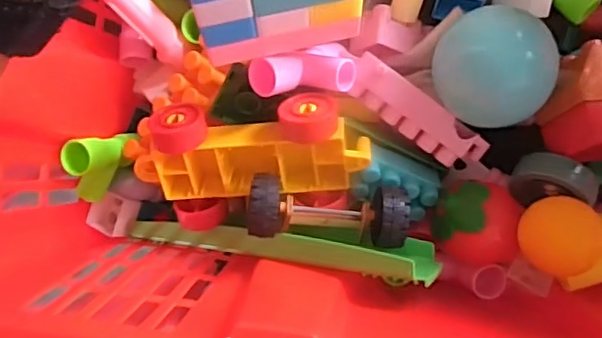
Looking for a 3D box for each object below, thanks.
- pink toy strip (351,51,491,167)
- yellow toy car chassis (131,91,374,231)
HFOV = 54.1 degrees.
[{"bbox_3d":[0.059,-0.027,0.302,0.077,0.015,0.022,37,94,3],"label":"pink toy strip"},{"bbox_3d":[-0.026,-0.004,0.297,0.114,0.035,0.060,-8,90,5],"label":"yellow toy car chassis"}]

